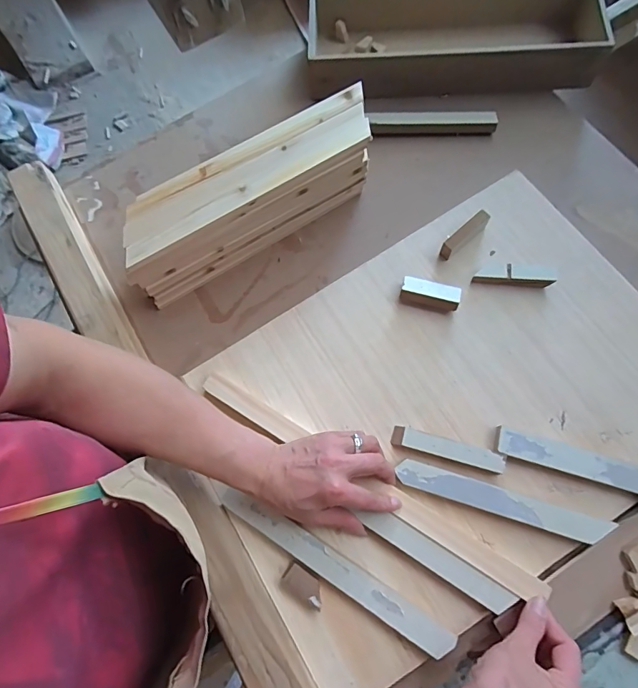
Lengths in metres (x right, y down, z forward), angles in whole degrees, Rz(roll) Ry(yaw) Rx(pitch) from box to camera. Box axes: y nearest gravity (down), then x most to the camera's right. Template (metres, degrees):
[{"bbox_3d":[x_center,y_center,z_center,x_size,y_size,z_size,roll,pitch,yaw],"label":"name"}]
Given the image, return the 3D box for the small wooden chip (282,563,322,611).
[{"bbox_3d":[-0.015,0.271,0.481,0.052,0.008,0.026,38,79,14],"label":"small wooden chip"}]

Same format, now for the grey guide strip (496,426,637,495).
[{"bbox_3d":[0.299,0.135,0.493,0.183,0.014,0.033,15,77,10],"label":"grey guide strip"}]

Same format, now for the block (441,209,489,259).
[{"bbox_3d":[0.197,-0.148,0.584,0.080,0.023,0.018,-42,77,4],"label":"block"}]

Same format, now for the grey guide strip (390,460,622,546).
[{"bbox_3d":[0.205,0.177,0.488,0.232,0.012,0.030,16,74,9],"label":"grey guide strip"}]

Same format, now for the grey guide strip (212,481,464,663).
[{"bbox_3d":[0.010,0.246,0.483,0.293,0.013,0.030,29,74,13],"label":"grey guide strip"}]

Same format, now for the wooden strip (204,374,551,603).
[{"bbox_3d":[0.047,0.157,0.508,0.444,0.011,0.027,30,77,12],"label":"wooden strip"}]

